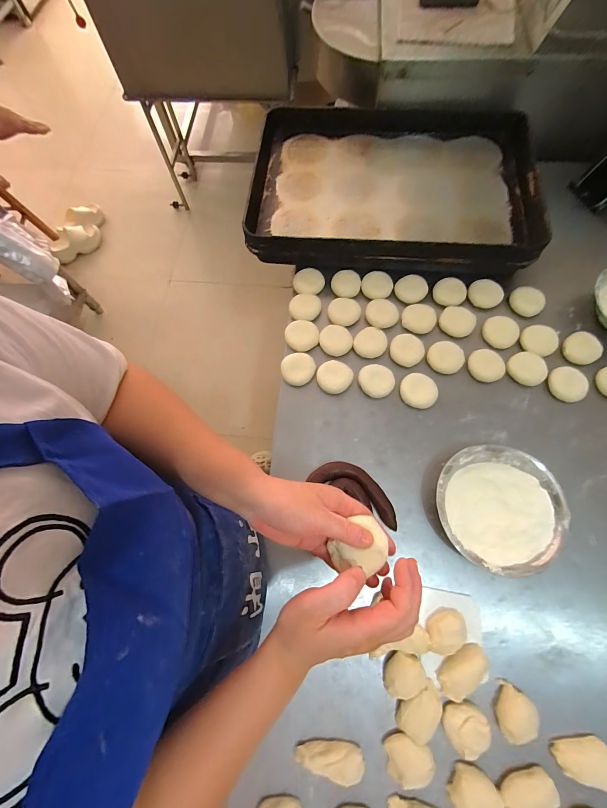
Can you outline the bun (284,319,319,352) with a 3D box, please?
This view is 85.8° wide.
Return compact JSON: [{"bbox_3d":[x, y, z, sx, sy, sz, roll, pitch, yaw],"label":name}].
[{"bbox_3d":[-0.003,-0.140,0.665,0.067,0.014,0.063,-1,71,2],"label":"bun"}]

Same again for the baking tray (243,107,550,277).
[{"bbox_3d":[0.188,-0.489,0.724,0.593,0.075,0.422,7,71,5],"label":"baking tray"}]

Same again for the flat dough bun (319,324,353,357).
[{"bbox_3d":[0.064,-0.129,0.656,0.063,0.015,0.063,-2,71,1],"label":"flat dough bun"}]

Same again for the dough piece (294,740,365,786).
[{"bbox_3d":[0.035,0.476,0.439,0.089,0.027,0.033,9,71,5],"label":"dough piece"}]

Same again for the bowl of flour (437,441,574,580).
[{"bbox_3d":[0.307,0.165,0.523,0.182,0.047,0.186,-1,71,2],"label":"bowl of flour"}]

